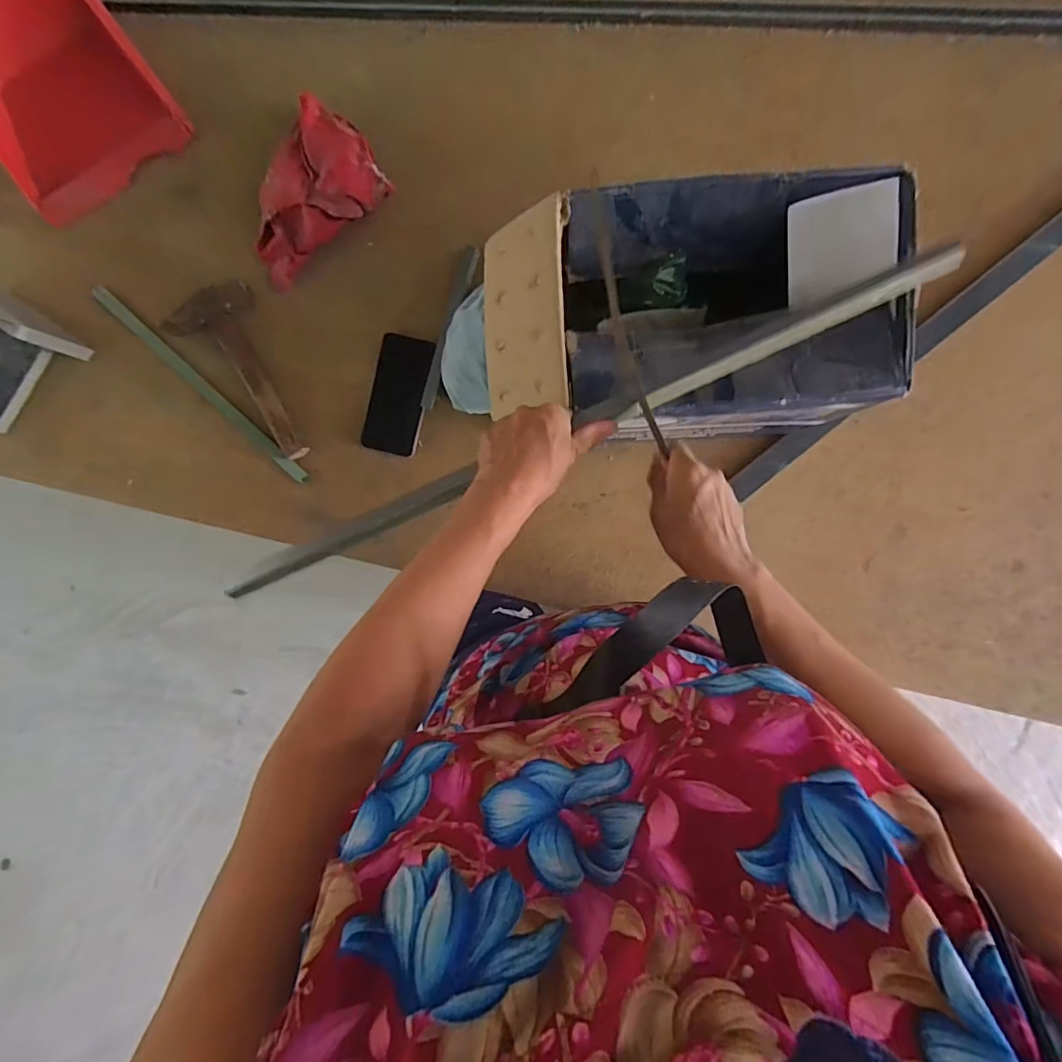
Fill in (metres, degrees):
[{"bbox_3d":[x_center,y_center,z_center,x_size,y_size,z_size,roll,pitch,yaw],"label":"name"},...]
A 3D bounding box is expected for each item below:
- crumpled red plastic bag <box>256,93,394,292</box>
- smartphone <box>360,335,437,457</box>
[{"bbox_3d":[-0.287,-0.424,0.674,0.115,0.080,0.209,44,96,-1],"label":"crumpled red plastic bag"},{"bbox_3d":[-0.181,-0.184,0.712,0.074,0.009,0.155,13,102,-4],"label":"smartphone"}]

